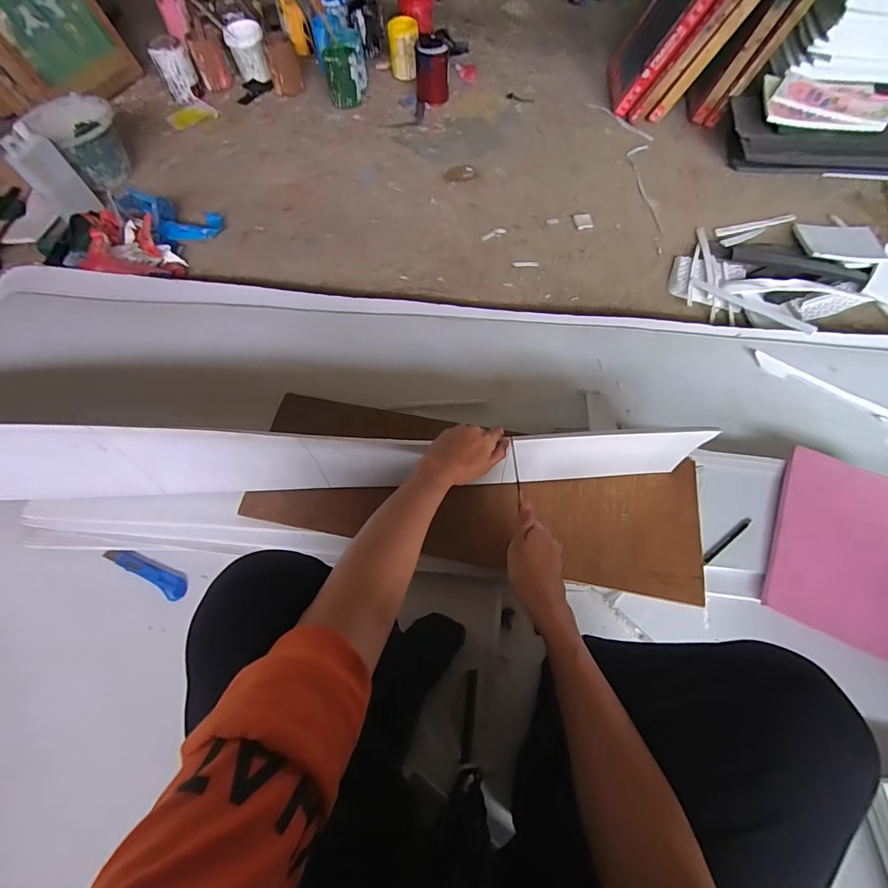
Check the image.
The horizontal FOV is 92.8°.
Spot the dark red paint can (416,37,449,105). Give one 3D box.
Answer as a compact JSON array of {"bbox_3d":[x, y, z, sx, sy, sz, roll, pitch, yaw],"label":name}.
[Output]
[{"bbox_3d":[-0.036,-1.194,1.359,0.105,0.145,0.106,-2,64,1],"label":"dark red paint can"}]

